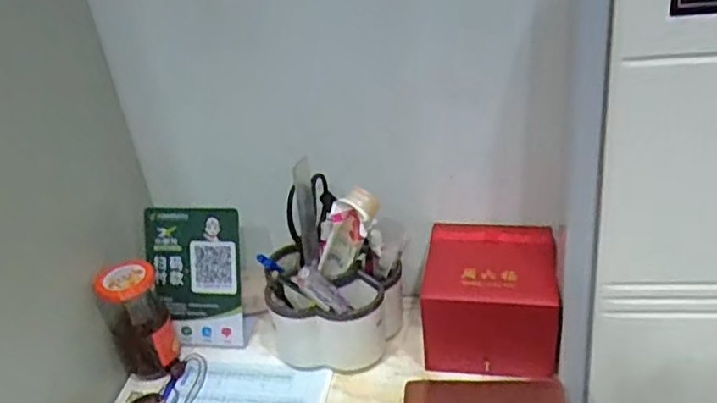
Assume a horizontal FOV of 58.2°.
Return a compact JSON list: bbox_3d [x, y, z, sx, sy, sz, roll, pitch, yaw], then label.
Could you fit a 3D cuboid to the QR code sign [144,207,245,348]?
[{"bbox_3d":[-0.189,0.086,0.740,0.111,0.160,0.013,1,9,10],"label":"QR code sign"}]

